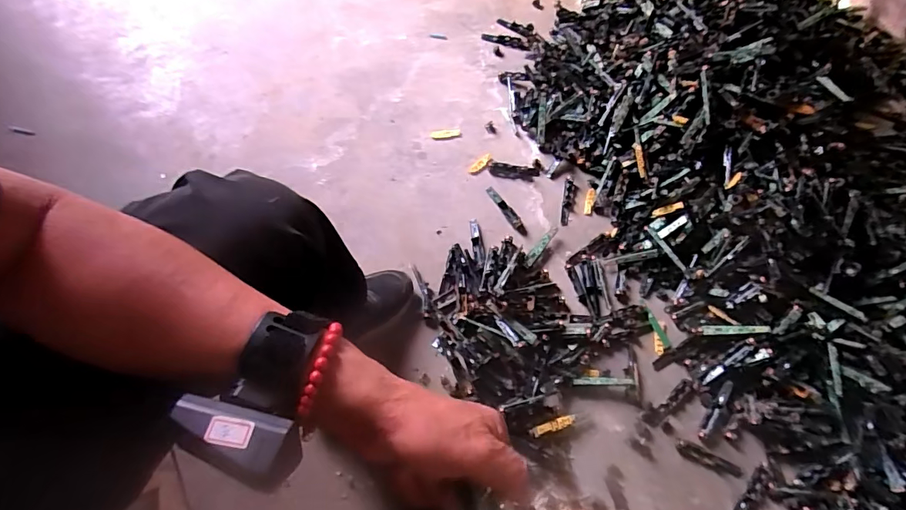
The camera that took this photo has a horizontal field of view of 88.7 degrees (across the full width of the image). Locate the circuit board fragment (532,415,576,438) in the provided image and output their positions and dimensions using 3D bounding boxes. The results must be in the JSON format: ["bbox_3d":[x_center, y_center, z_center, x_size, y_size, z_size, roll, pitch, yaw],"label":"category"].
[{"bbox_3d":[0.162,0.273,0.740,0.073,0.007,0.017,-14,67,-11],"label":"circuit board fragment"}]

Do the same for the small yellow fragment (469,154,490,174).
[{"bbox_3d":[0.057,-0.188,0.959,0.025,0.005,0.059,40,68,13],"label":"small yellow fragment"}]

